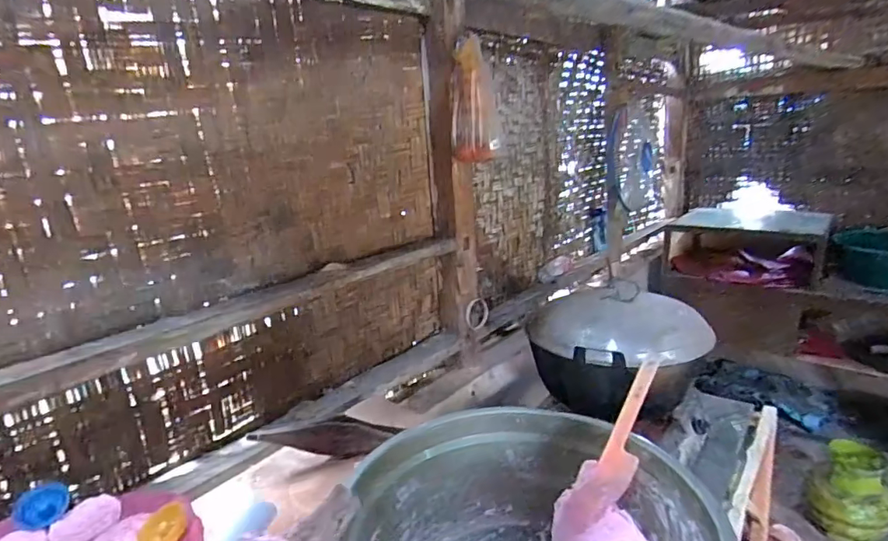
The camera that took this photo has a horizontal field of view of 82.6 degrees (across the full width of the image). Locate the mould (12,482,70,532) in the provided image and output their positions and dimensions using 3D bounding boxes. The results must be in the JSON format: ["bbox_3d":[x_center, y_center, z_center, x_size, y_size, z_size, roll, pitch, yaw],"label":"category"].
[{"bbox_3d":[-0.562,0.330,0.707,0.060,0.032,0.066,-17,20,-38],"label":"mould"}]

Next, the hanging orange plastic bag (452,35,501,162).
[{"bbox_3d":[0.077,-0.407,1.209,0.127,0.282,0.041,9,24,35],"label":"hanging orange plastic bag"}]

